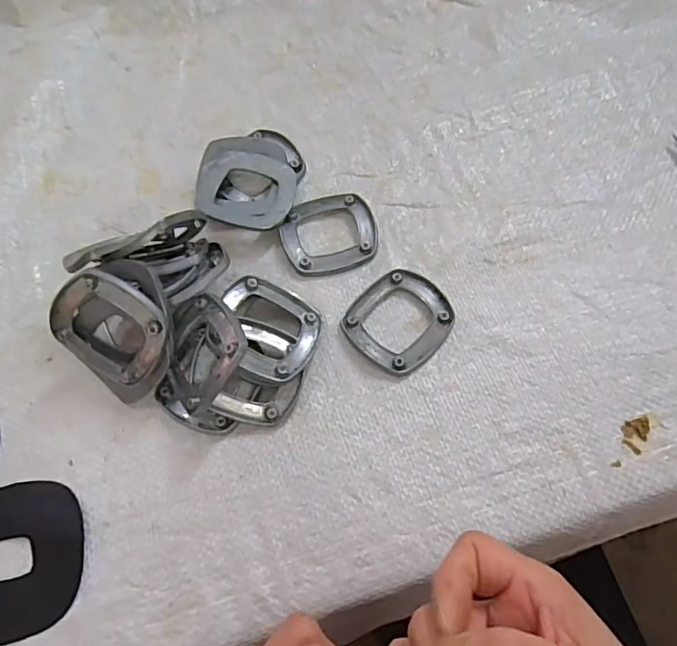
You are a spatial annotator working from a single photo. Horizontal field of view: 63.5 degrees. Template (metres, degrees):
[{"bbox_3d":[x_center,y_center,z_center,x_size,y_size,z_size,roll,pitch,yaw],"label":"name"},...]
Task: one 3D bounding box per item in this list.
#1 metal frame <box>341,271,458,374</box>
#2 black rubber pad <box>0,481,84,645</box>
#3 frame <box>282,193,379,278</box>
[{"bbox_3d":[0.036,-0.003,0.332,0.058,0.007,0.062,36,73,16],"label":"metal frame"},{"bbox_3d":[-0.174,0.123,0.284,0.080,0.004,0.075,-10,66,-2],"label":"black rubber pad"},{"bbox_3d":[-0.007,-0.060,0.360,0.061,0.008,0.059,-14,67,-3],"label":"frame"}]

